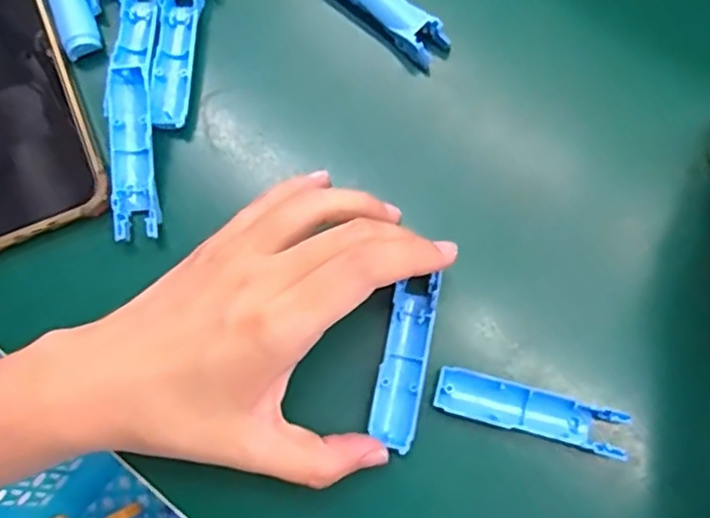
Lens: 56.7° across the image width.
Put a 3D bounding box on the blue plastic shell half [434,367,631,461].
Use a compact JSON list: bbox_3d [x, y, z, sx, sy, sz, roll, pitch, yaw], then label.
[{"bbox_3d":[0.070,0.062,0.268,0.074,0.014,0.018,14,76,5],"label":"blue plastic shell half"}]

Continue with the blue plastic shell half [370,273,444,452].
[{"bbox_3d":[0.021,0.042,0.273,0.019,0.009,0.069,12,79,4],"label":"blue plastic shell half"}]

